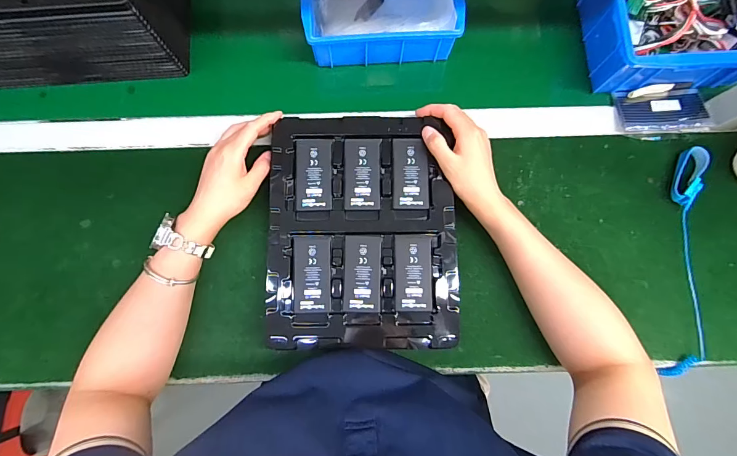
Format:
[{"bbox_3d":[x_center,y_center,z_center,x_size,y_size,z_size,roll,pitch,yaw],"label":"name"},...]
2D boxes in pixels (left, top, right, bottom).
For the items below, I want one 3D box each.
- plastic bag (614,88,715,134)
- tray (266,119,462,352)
[{"bbox_3d":[0.391,-0.156,0.492,0.114,0.019,0.062,-2,81,-1],"label":"plastic bag"},{"bbox_3d":[-0.008,0.000,0.437,0.217,0.009,0.269,0,81,0],"label":"tray"}]

